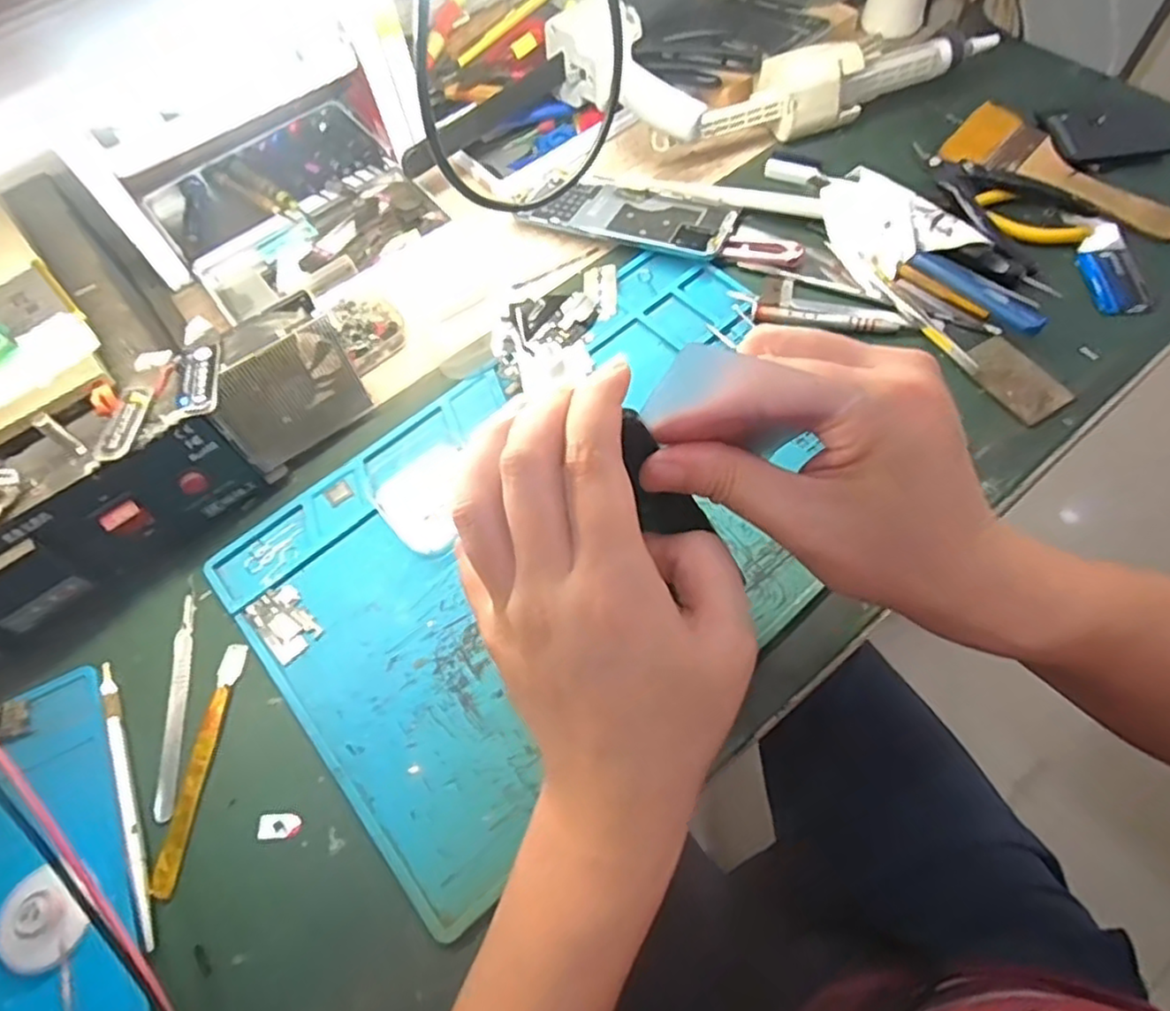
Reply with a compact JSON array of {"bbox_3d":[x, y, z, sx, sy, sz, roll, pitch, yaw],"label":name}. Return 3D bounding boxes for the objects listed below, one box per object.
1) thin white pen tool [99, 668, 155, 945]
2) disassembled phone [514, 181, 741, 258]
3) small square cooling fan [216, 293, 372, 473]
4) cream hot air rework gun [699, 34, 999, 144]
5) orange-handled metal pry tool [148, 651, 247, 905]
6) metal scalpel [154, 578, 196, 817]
[{"bbox_3d":[-0.231,0.143,0.345,0.008,0.006,0.146,-27,65,-9],"label":"thin white pen tool"},{"bbox_3d":[0.033,-0.215,0.507,0.149,0.012,0.064,18,67,12],"label":"disassembled phone"},{"bbox_3d":[-0.177,-0.070,0.407,0.082,0.085,0.034,-37,67,-14],"label":"small square cooling fan"},{"bbox_3d":[0.199,-0.326,0.525,0.229,0.042,0.054,-12,64,-2],"label":"cream hot air rework gun"},{"bbox_3d":[-0.197,0.130,0.350,0.013,0.004,0.120,3,64,6],"label":"orange-handled metal pry tool"},{"bbox_3d":[-0.220,0.100,0.371,0.011,0.006,0.128,-11,64,-2],"label":"metal scalpel"}]

